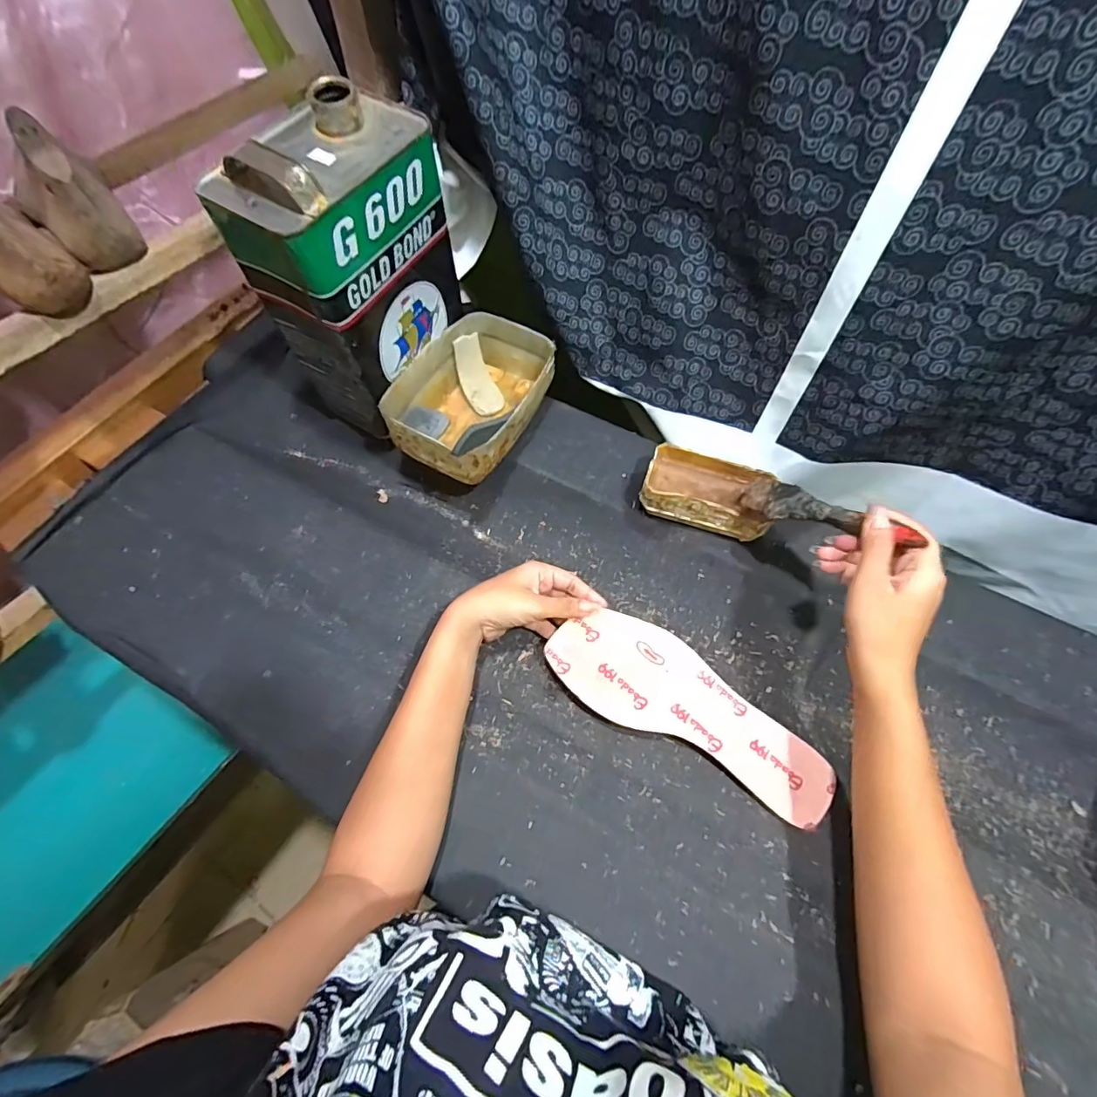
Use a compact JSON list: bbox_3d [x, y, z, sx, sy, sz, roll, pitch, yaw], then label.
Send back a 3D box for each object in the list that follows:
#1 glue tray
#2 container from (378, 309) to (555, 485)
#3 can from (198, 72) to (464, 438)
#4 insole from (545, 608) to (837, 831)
[{"bbox_3d":[0.159,-0.054,0.503,0.127,0.044,0.074,19,65,9],"label":"glue tray"},{"bbox_3d":[-0.078,-0.160,0.535,0.125,0.069,0.181,25,66,11],"label":"container"},{"bbox_3d":[-0.174,-0.251,0.472,0.098,0.240,0.157,26,63,12],"label":"can"},{"bbox_3d":[0.116,0.128,0.411,0.240,0.007,0.083,30,67,9],"label":"insole"}]

